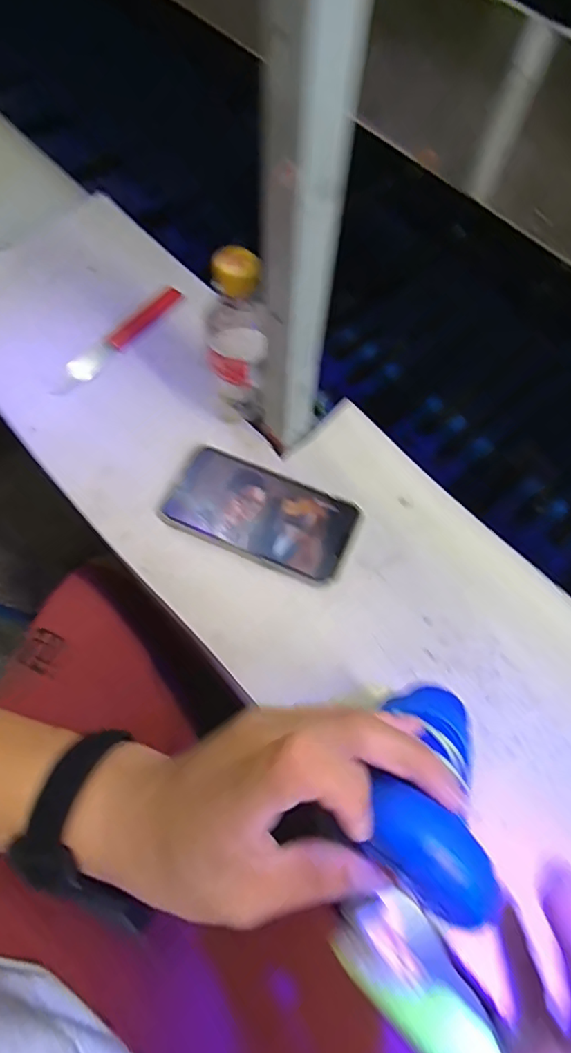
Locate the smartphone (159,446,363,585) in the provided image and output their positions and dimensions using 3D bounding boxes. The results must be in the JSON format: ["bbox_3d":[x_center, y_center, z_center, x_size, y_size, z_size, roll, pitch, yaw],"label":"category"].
[{"bbox_3d":[-0.019,-0.013,0.462,0.159,0.008,0.086,21,67,7],"label":"smartphone"}]

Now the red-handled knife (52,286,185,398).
[{"bbox_3d":[-0.167,-0.191,0.544,0.028,0.009,0.172,38,70,14],"label":"red-handled knife"}]

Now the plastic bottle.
[{"bbox_3d":[-0.039,-0.142,0.435,0.047,0.161,0.050,-6,67,-5],"label":"plastic bottle"}]

